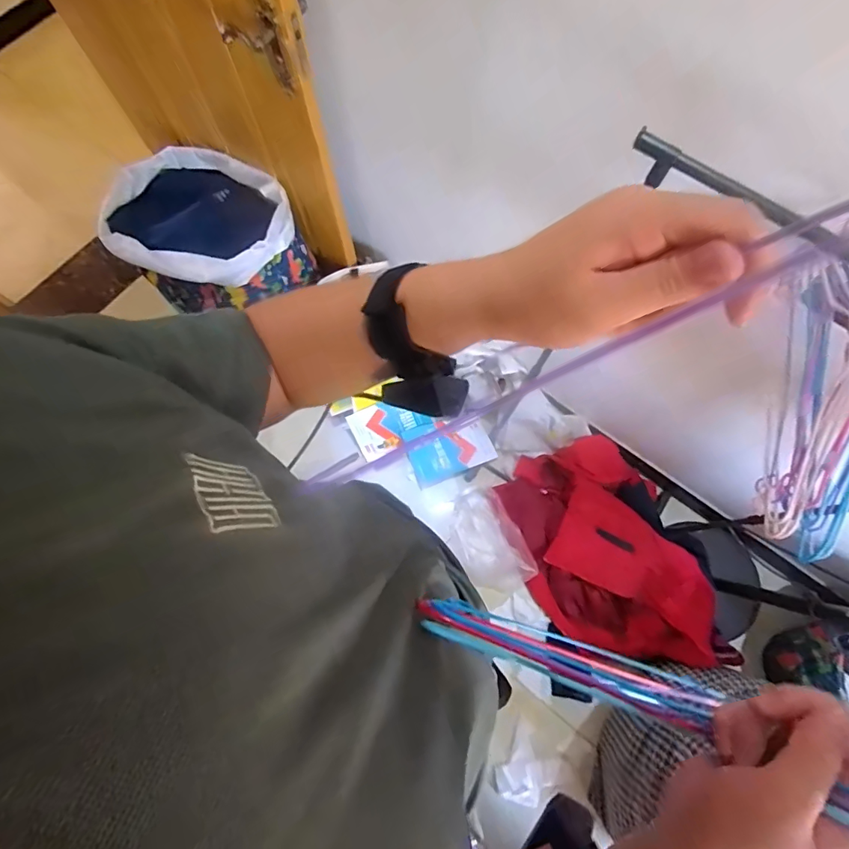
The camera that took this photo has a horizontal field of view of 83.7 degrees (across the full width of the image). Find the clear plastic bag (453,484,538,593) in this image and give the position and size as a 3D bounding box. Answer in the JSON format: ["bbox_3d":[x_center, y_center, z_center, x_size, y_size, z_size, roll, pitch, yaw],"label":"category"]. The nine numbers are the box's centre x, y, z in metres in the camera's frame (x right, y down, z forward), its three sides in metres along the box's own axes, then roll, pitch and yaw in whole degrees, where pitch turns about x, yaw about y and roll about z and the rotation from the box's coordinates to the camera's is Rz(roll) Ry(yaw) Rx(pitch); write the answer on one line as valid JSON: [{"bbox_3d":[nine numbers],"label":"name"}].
[{"bbox_3d":[0.196,0.353,1.460,0.189,0.060,0.317,-25,75,-6],"label":"clear plastic bag"}]

